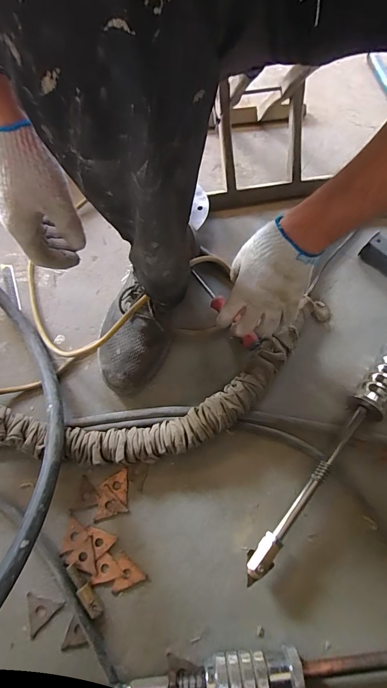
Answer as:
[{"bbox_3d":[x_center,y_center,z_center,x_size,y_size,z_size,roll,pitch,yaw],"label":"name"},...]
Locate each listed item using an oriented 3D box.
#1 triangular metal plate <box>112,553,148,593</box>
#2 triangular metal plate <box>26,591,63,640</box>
[{"bbox_3d":[-0.079,0.267,0.402,0.037,0.004,0.032,37,72,14],"label":"triangular metal plate"},{"bbox_3d":[-0.170,0.300,0.386,0.039,0.004,0.036,16,68,6],"label":"triangular metal plate"}]

